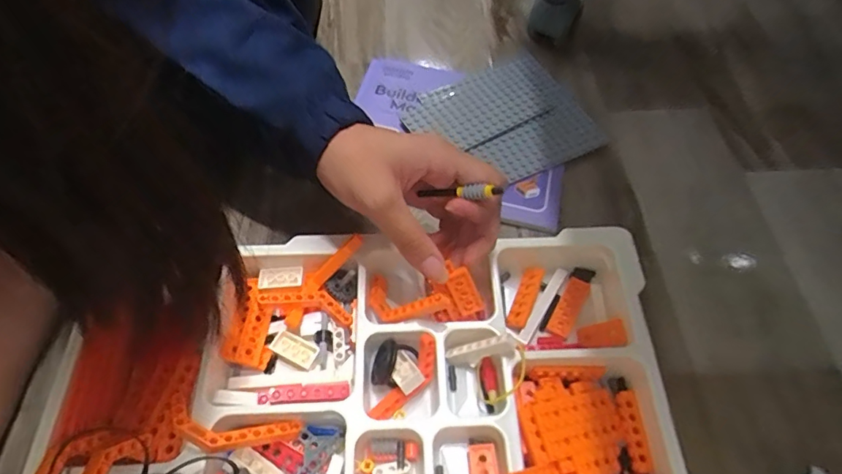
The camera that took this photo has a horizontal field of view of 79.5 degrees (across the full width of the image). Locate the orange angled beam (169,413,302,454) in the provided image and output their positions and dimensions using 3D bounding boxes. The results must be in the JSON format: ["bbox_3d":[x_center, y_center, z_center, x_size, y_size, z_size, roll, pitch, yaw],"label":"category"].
[{"bbox_3d":[-0.106,0.114,0.295,0.070,0.007,0.020,8,58,-24],"label":"orange angled beam"}]

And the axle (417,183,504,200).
[{"bbox_3d":[0.022,-0.027,0.307,0.056,0.008,0.005,2,56,37],"label":"axle"}]

